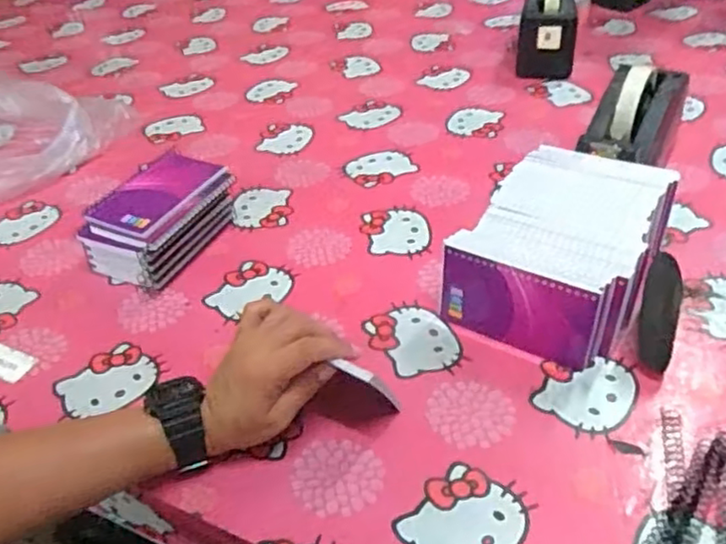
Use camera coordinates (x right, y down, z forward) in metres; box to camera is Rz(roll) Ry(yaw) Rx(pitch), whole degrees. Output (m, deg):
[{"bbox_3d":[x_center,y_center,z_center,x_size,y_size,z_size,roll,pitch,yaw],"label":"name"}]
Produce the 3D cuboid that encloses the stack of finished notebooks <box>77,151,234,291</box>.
[{"bbox_3d":[-0.210,-0.054,0.693,0.093,0.067,0.147,18,45,26],"label":"stack of finished notebooks"}]

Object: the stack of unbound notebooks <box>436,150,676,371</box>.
[{"bbox_3d":[0.178,-0.021,0.597,0.145,0.082,0.202,22,47,29],"label":"stack of unbound notebooks"}]

